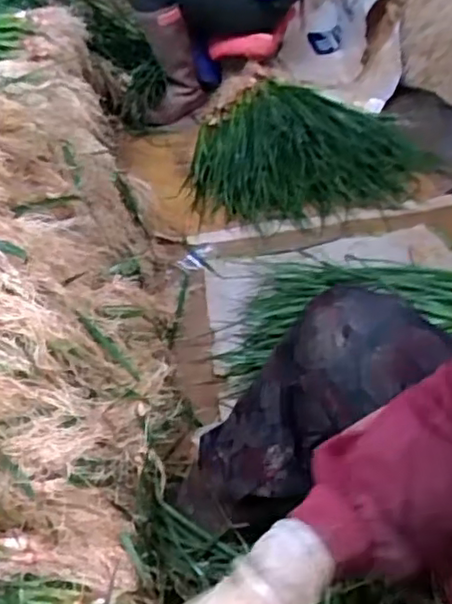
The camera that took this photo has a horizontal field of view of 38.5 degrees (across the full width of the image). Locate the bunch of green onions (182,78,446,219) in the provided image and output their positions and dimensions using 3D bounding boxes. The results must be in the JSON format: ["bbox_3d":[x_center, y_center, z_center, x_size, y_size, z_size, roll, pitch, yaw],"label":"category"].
[{"bbox_3d":[0.184,-0.434,1.658,0.591,0.121,0.575,-11,41,-5],"label":"bunch of green onions"}]

